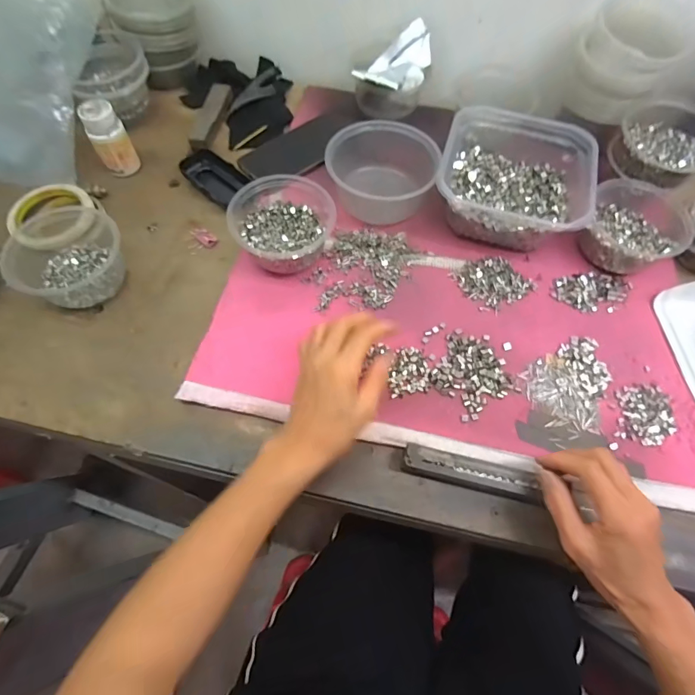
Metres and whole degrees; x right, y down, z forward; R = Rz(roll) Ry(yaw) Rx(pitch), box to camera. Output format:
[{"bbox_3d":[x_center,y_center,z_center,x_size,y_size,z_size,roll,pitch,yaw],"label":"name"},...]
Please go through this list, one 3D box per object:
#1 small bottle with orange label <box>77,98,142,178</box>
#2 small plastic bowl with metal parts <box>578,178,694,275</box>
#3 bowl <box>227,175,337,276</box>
[{"bbox_3d":[-0.305,-0.266,0.542,0.045,0.085,0.043,-26,66,-15],"label":"small bottle with orange label"},{"bbox_3d":[0.344,-0.145,0.505,0.108,0.043,0.132,28,65,12],"label":"small plastic bowl with metal parts"},{"bbox_3d":[-0.077,-0.142,0.488,0.116,0.060,0.119,1,62,-2],"label":"bowl"}]

